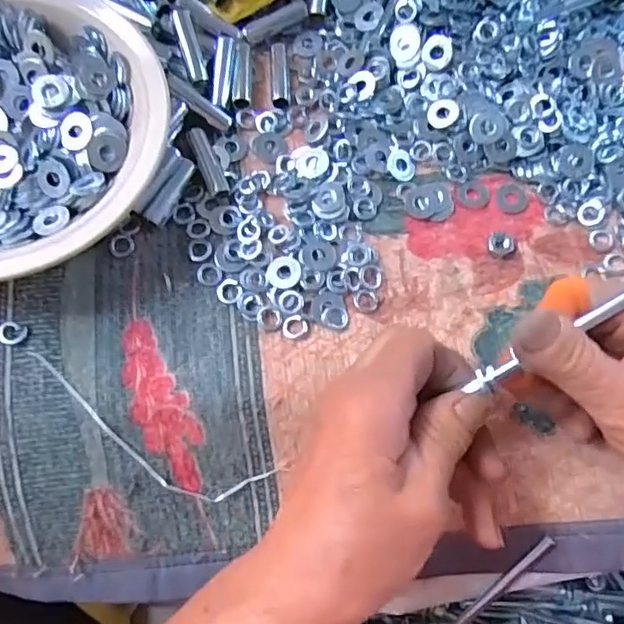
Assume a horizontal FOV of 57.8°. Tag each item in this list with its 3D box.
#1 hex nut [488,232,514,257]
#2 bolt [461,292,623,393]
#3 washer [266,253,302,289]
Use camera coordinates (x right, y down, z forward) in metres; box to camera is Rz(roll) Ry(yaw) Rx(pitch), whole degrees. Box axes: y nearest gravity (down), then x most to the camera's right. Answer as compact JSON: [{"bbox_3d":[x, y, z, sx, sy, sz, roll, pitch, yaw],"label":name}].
[{"bbox_3d":[0.106,-0.038,0.318,0.015,0.008,0.012,7,75,1],"label":"hex nut"},{"bbox_3d":[0.111,0.003,0.227,0.101,0.007,0.008,-33,77,8],"label":"bolt"},{"bbox_3d":[-0.015,-0.022,0.307,0.018,0.004,0.019,-3,75,-2],"label":"washer"}]

